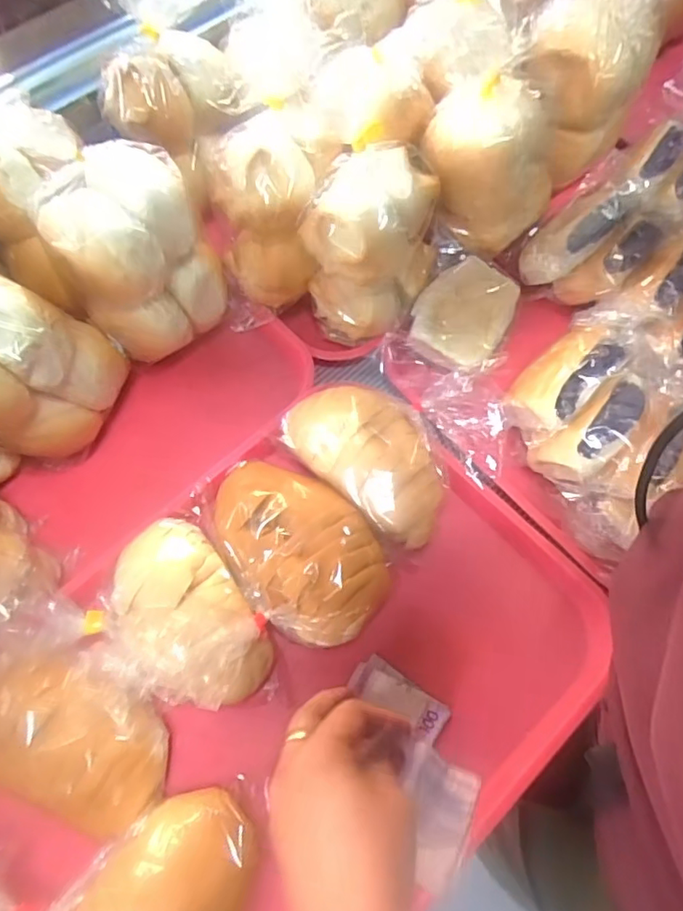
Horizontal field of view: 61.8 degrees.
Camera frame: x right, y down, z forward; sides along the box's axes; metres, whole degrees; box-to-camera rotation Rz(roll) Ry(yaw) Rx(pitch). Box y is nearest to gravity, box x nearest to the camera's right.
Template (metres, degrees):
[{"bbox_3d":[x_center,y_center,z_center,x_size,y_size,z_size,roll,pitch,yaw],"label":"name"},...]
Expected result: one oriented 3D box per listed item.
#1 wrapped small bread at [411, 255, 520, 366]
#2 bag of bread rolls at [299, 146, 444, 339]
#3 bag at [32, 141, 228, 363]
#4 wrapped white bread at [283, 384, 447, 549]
[{"bbox_3d":[0.105,-0.123,0.485,0.077,0.032,0.093,18,66,10],"label":"wrapped small bread"},{"bbox_3d":[0.028,-0.175,0.468,0.082,0.111,0.117,33,70,16],"label":"bag of bread rolls"},{"bbox_3d":[-0.157,-0.158,0.450,0.087,0.122,0.113,41,72,19],"label":"bag"},{"bbox_3d":[0.029,-0.007,0.420,0.131,0.052,0.087,39,72,18],"label":"wrapped white bread"}]

